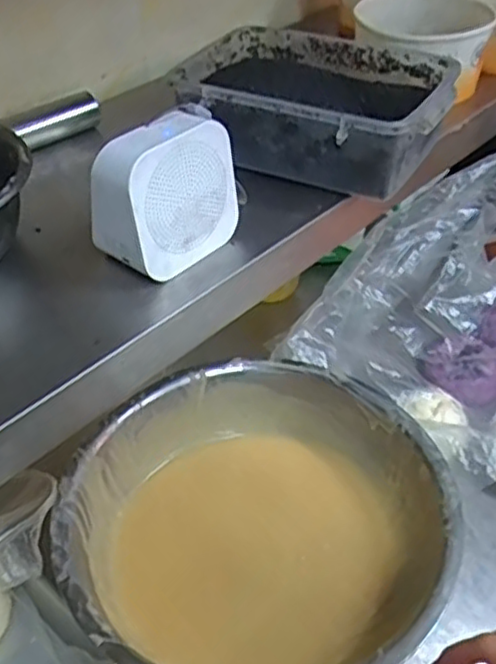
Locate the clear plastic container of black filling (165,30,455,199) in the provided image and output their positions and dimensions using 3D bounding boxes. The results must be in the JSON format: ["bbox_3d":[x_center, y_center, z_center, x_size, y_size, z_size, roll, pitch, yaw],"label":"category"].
[{"bbox_3d":[0.055,-0.191,0.589,0.215,0.059,0.149,19,45,21],"label":"clear plastic container of black filling"}]

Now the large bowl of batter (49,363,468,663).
[{"bbox_3d":[0.010,0.167,0.604,0.307,0.086,0.307,0,42,0],"label":"large bowl of batter"}]

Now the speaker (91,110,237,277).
[{"bbox_3d":[-0.054,-0.095,0.469,0.055,0.083,0.093,32,51,31],"label":"speaker"}]

